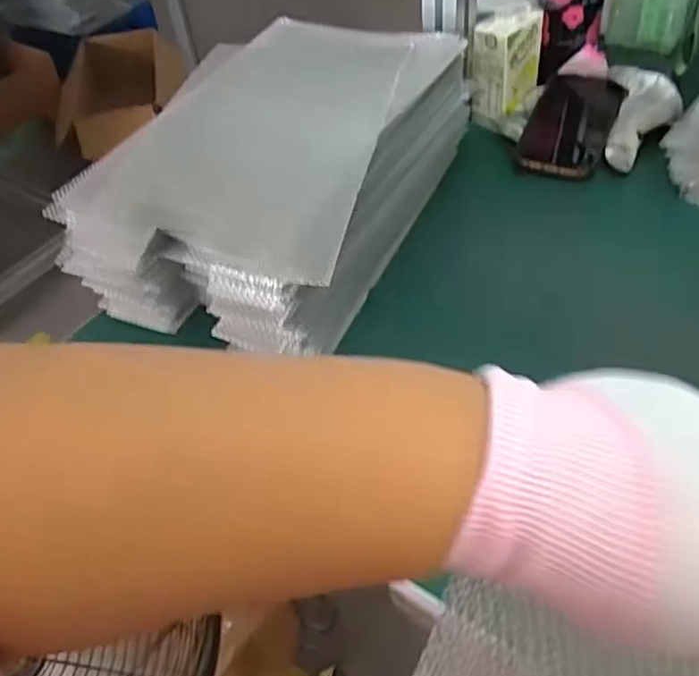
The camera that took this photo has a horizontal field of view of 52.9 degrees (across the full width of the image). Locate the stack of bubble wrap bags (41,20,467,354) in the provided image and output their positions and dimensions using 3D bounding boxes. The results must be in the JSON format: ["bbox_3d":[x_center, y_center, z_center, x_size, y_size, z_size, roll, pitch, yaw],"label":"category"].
[{"bbox_3d":[-0.058,-0.150,0.640,0.236,0.121,0.353,15,51,20],"label":"stack of bubble wrap bags"}]

